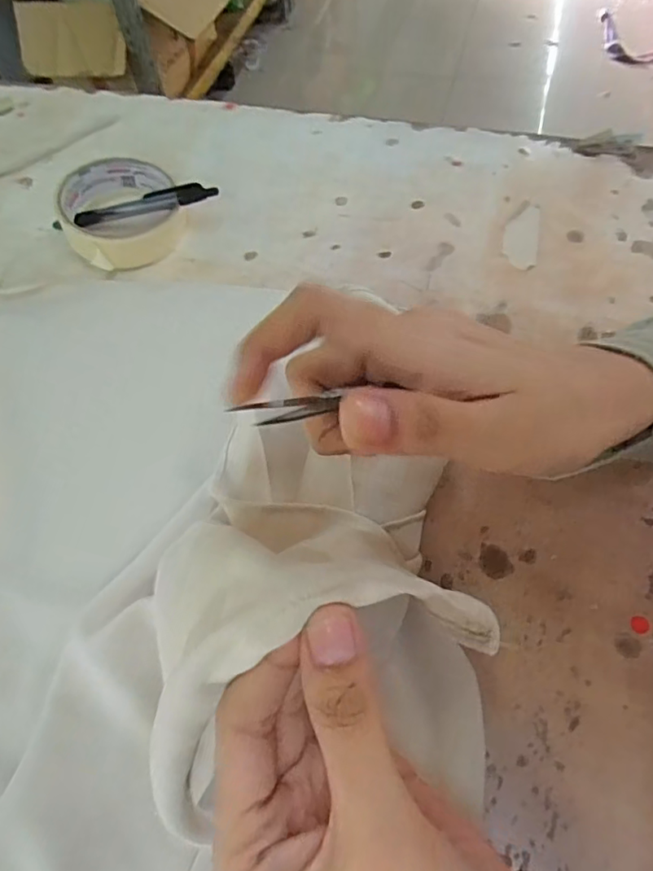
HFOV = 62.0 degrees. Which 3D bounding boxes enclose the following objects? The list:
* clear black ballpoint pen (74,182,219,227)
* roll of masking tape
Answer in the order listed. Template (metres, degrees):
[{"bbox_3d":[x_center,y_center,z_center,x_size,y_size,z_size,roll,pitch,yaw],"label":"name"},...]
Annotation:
[{"bbox_3d":[-0.129,-0.163,0.384,0.116,0.008,0.016,-3,60,19],"label":"clear black ballpoint pen"},{"bbox_3d":[-0.145,-0.160,0.391,0.080,0.032,0.082,-1,61,3],"label":"roll of masking tape"}]

